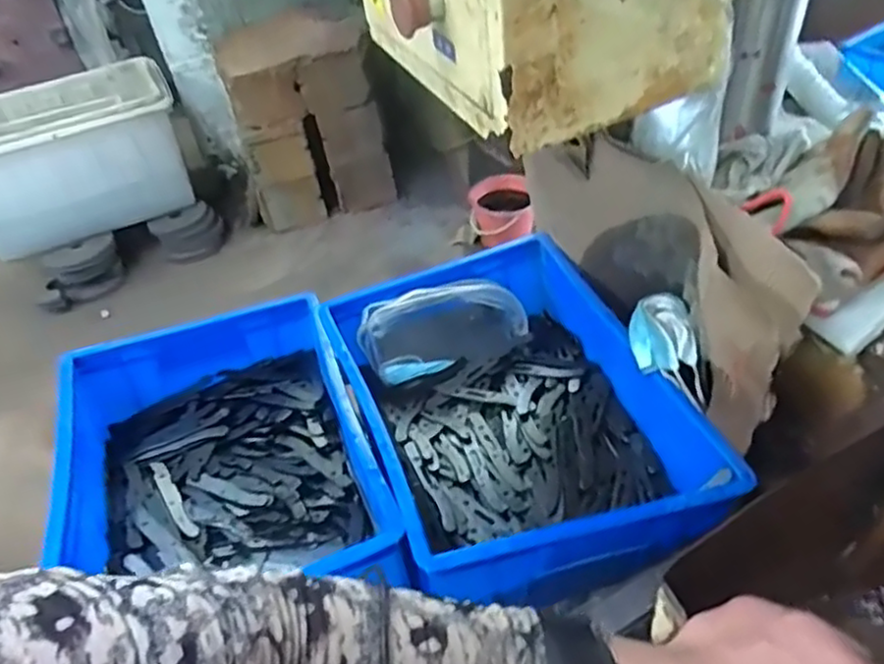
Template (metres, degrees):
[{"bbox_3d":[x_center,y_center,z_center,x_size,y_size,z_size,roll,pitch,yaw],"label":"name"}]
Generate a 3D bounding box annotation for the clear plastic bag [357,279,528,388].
[{"bbox_3d":[0.003,-0.003,0.826,0.201,0.067,0.090,-16,43,-10],"label":"clear plastic bag"}]

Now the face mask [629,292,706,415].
[{"bbox_3d":[0.223,0.022,0.665,0.059,0.116,0.022,-21,-2,4],"label":"face mask"}]

